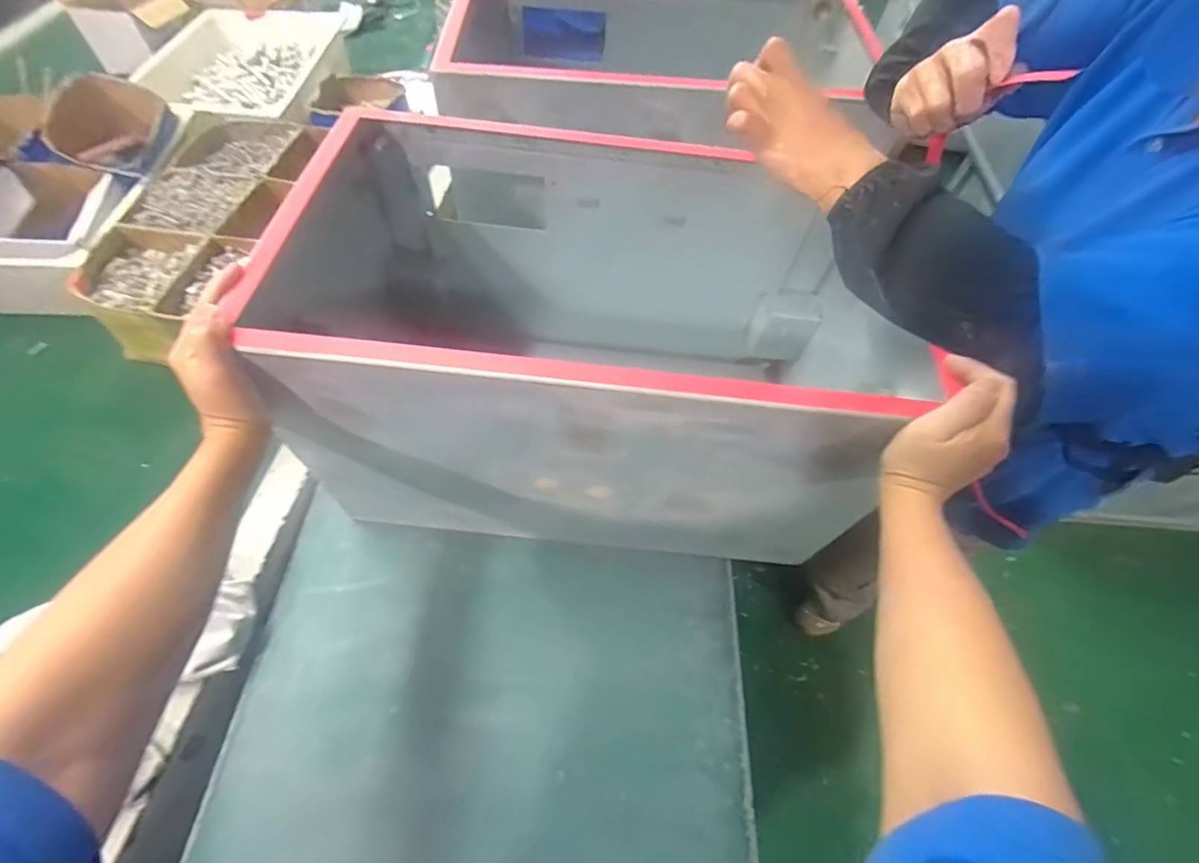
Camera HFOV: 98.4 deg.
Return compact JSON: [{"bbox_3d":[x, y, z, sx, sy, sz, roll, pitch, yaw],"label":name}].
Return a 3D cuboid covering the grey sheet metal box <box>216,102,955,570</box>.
[{"bbox_3d":[-0.017,-0.085,0.545,0.570,0.289,0.328,4,59,-1],"label":"grey sheet metal box"}]

